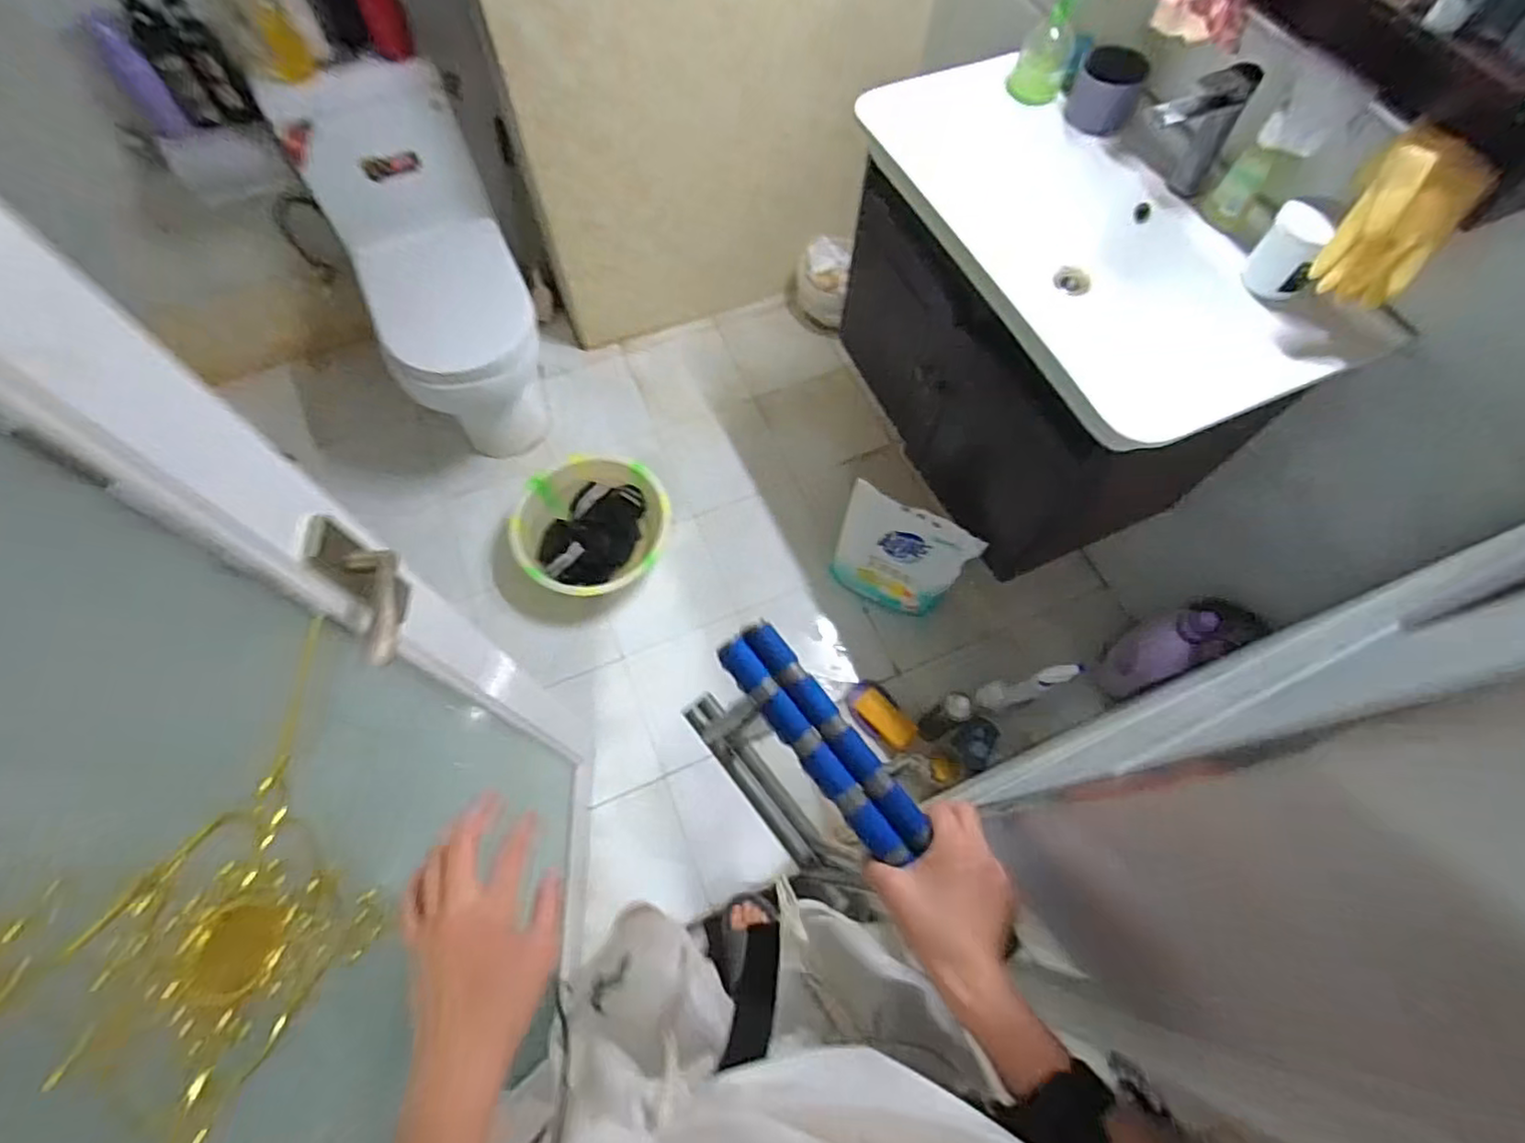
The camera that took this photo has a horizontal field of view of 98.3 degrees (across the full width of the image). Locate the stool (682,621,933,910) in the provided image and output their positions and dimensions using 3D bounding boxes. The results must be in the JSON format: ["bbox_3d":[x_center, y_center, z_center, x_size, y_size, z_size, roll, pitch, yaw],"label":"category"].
[{"bbox_3d":[0.029,0.206,0.654,0.048,0.380,0.253,-35,77,-21],"label":"stool"}]

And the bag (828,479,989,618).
[{"bbox_3d":[0.298,-0.029,1.497,0.277,0.365,0.112,27,68,11],"label":"bag"}]

